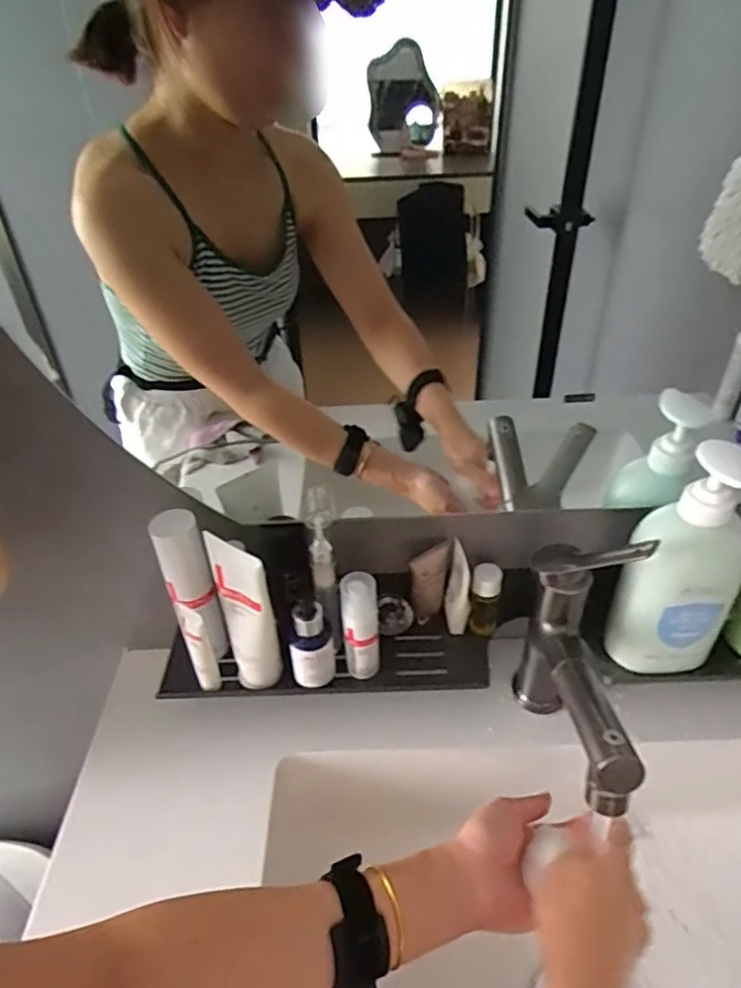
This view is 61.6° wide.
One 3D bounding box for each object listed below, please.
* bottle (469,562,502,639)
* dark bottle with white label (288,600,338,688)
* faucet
[{"bbox_3d":[0.106,0.100,0.576,0.026,0.070,0.028,-1,40,1],"label":"bottle"},{"bbox_3d":[-0.051,0.129,0.532,0.037,0.082,0.028,-9,40,-8],"label":"dark bottle with white label"},{"bbox_3d":[0.157,0.155,0.486,0.073,0.218,0.188,7,41,11],"label":"faucet"}]

